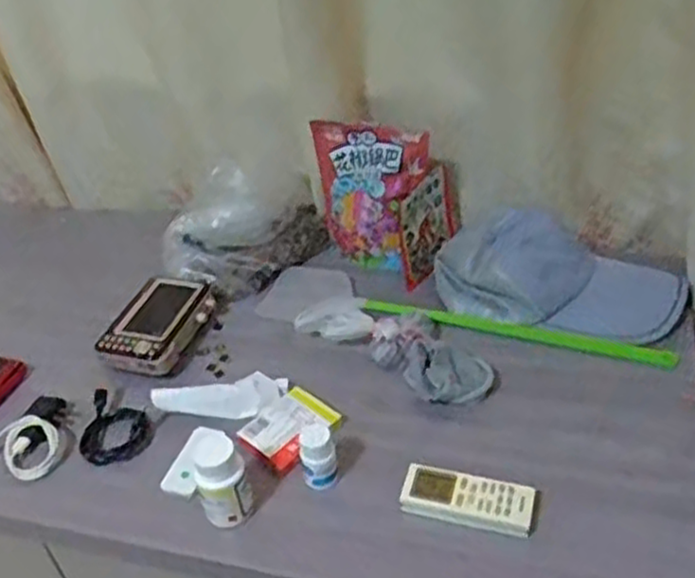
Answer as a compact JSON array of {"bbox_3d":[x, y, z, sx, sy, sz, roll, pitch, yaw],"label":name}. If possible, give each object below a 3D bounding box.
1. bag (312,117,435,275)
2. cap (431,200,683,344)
[{"bbox_3d":[0.028,-0.118,0.986,0.152,0.199,0.040,13,30,26],"label":"bag"},{"bbox_3d":[0.260,0.000,0.930,0.284,0.113,0.141,13,35,-6],"label":"cap"}]

